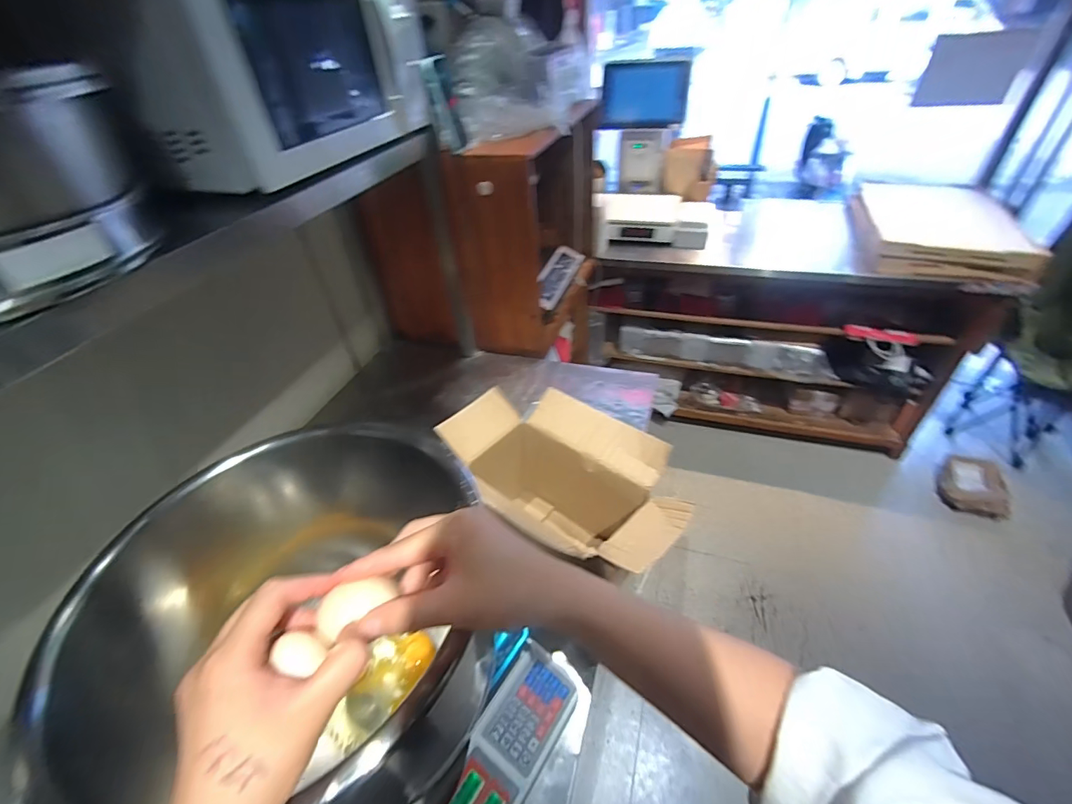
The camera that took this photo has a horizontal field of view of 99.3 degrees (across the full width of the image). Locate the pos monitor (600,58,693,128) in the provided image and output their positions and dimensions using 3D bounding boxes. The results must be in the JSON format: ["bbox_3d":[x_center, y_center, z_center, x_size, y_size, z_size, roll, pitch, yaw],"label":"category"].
[{"bbox_3d":[0.359,-1.017,1.508,0.276,0.176,0.047,10,44,17],"label":"pos monitor"}]

